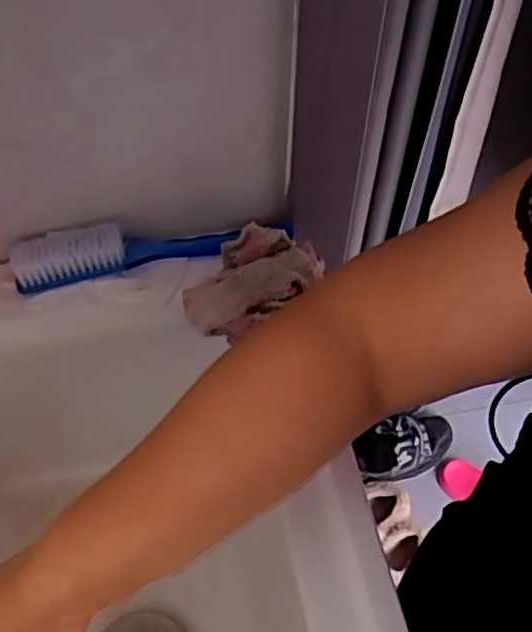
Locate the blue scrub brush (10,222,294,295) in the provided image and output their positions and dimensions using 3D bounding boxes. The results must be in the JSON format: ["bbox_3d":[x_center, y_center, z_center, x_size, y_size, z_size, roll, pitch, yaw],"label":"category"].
[{"bbox_3d":[-0.095,-0.064,0.560,0.226,0.028,0.048,-9,53,-7],"label":"blue scrub brush"}]

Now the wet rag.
[{"bbox_3d":[-0.008,-0.030,0.522,0.109,0.049,0.069,-32,59,-23],"label":"wet rag"}]

